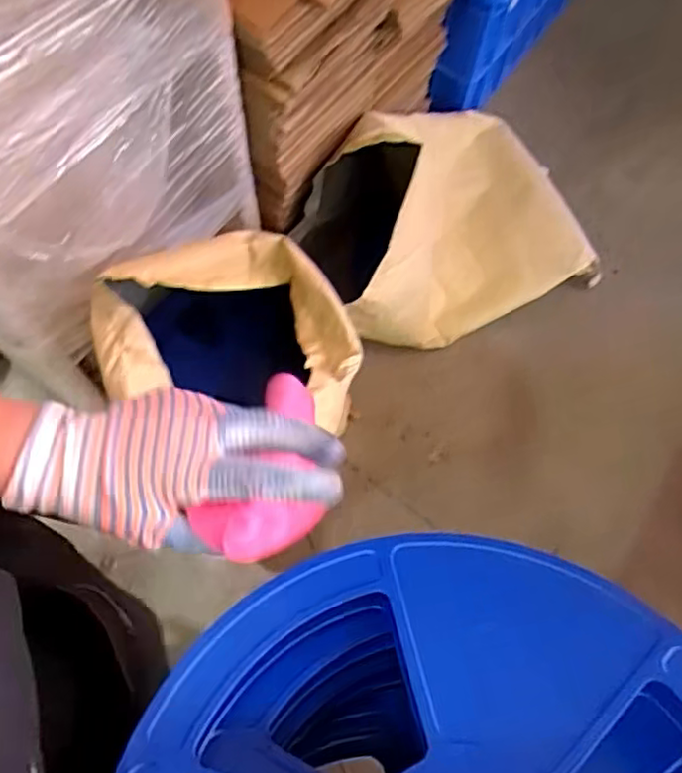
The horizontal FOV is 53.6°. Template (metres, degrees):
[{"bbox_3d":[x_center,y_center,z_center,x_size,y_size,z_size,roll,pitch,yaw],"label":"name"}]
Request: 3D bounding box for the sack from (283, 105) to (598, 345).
[{"bbox_3d":[0.196,-0.355,1.313,0.524,0.406,0.415,-26,72,-11],"label":"sack"}]

